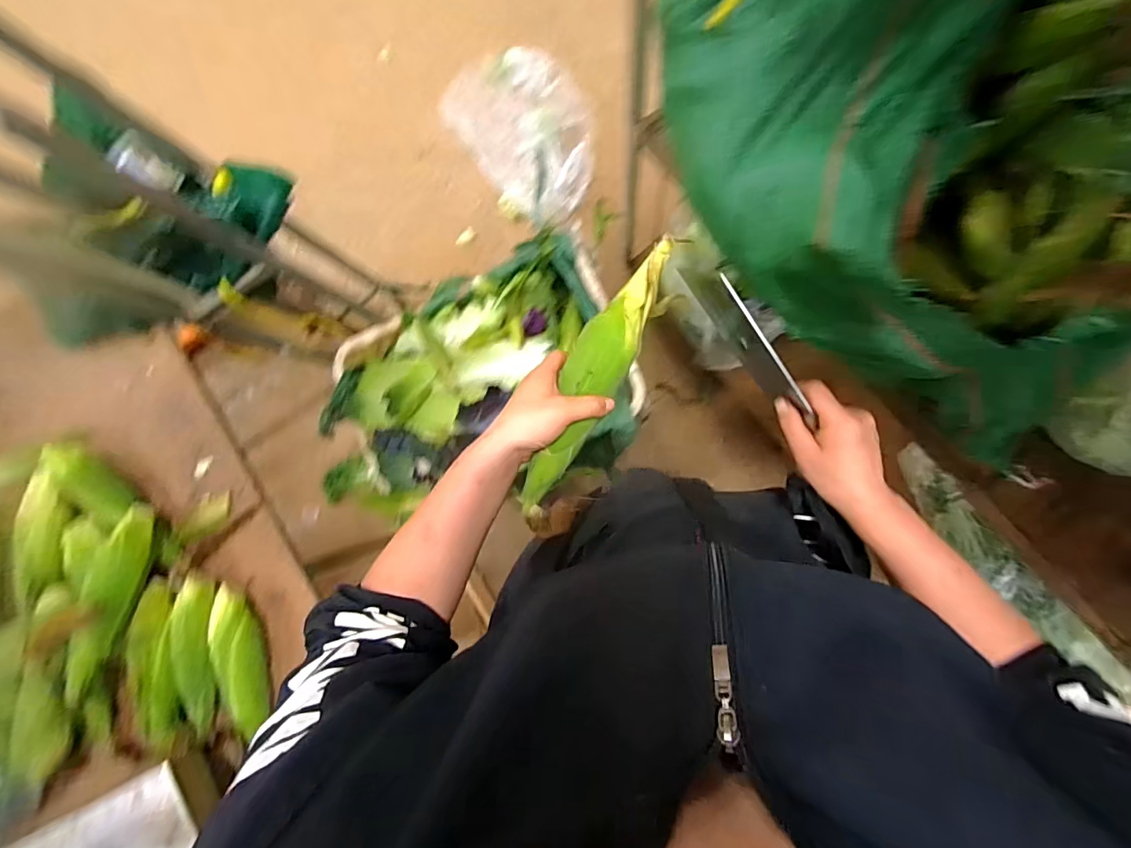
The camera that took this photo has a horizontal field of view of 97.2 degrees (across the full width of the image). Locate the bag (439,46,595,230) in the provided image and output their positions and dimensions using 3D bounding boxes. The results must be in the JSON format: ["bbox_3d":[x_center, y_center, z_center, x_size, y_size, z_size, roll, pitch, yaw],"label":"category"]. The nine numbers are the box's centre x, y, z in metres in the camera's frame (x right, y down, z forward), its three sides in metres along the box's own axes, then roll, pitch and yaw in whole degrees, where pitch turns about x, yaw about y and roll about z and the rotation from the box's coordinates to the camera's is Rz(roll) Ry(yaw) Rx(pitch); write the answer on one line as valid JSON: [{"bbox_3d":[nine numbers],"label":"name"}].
[{"bbox_3d":[-0.107,-0.878,1.504,0.359,0.138,0.538,-36,84,3],"label":"bag"}]

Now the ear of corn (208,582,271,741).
[{"bbox_3d":[-0.496,0.360,0.753,0.051,0.073,0.226,-1,103,6],"label":"ear of corn"}]

